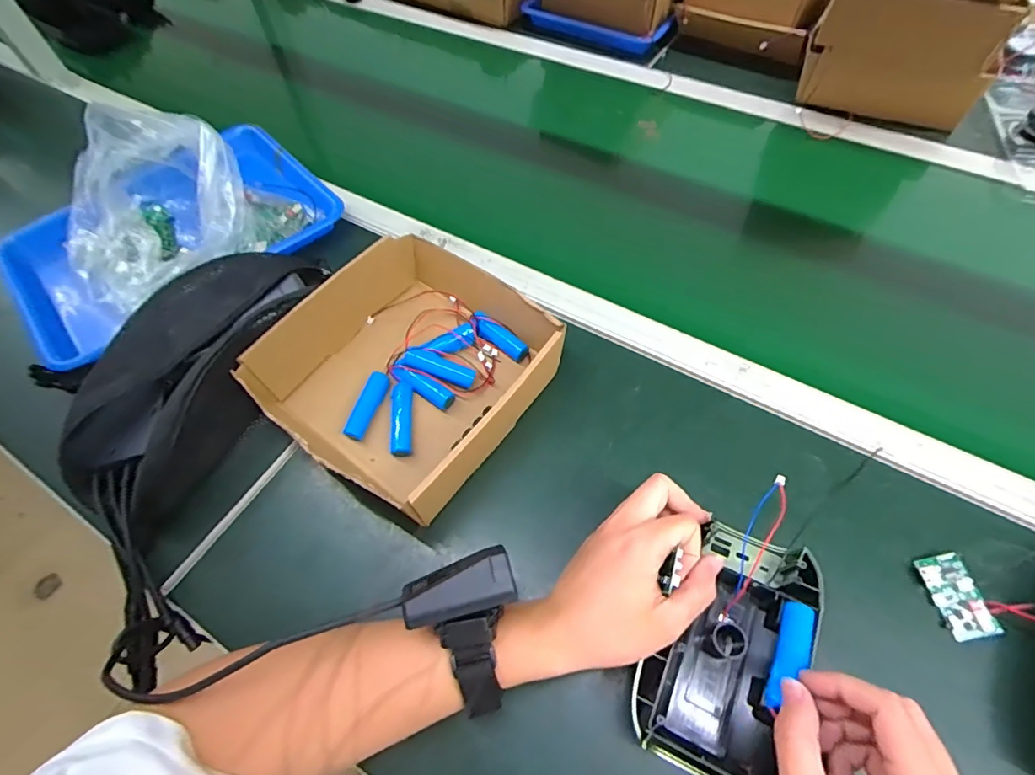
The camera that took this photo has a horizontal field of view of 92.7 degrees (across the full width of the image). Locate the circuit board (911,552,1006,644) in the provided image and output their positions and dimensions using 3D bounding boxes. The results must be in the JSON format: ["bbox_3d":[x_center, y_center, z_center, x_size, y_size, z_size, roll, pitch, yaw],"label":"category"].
[{"bbox_3d":[0.321,0.153,0.361,0.030,0.005,0.057,-20,60,16],"label":"circuit board"}]

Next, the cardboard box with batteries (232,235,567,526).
[{"bbox_3d":[-0.097,-0.020,0.452,0.214,0.070,0.220,32,66,20],"label":"cardboard box with batteries"}]

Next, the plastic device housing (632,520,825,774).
[{"bbox_3d":[0.144,0.176,0.336,0.085,0.038,0.158,29,68,19],"label":"plastic device housing"}]

